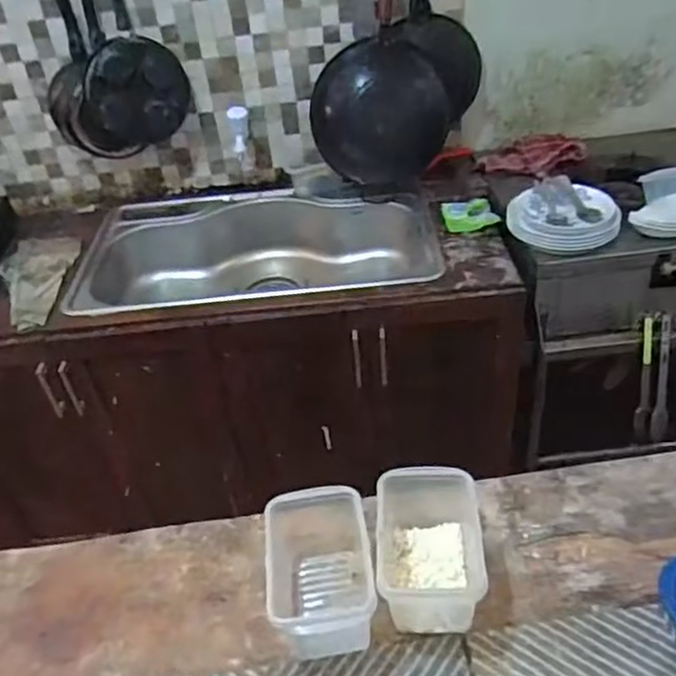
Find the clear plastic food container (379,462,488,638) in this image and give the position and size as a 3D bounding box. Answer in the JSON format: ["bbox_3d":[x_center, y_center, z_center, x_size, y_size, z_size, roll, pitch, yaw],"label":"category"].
[{"bbox_3d":[0.097,0.224,0.708,0.102,0.096,0.138,-3,38,6],"label":"clear plastic food container"}]

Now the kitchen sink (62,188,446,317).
[{"bbox_3d":[-0.185,-0.156,1.627,0.830,0.216,0.492,-5,38,4],"label":"kitchen sink"}]

